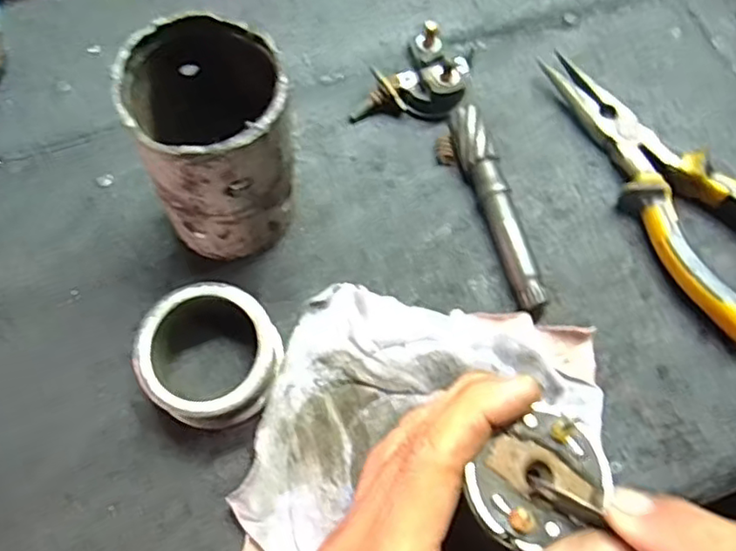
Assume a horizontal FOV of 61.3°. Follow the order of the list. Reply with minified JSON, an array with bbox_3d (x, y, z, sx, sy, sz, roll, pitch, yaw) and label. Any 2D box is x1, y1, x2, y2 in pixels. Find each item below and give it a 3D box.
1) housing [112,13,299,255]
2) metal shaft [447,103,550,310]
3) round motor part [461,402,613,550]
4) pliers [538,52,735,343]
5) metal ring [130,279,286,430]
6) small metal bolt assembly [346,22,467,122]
[{"bbox_3d":[-0.068,-0.059,0.291,0.062,0.110,0.071,-13,70,-8],"label":"housing"},{"bbox_3d":[0.070,-0.038,0.336,0.018,0.021,0.117,-15,70,-8],"label":"metal shaft"},{"bbox_3d":[0.059,0.069,0.208,0.048,0.009,0.038,-33,74,-14],"label":"round motor part"},{"bbox_3d":[0.161,-0.051,0.341,0.061,0.028,0.185,-29,72,-13],"label":"pliers"},{"bbox_3d":[-0.072,0.039,0.292,0.063,0.037,0.060,1,68,-2],"label":"metal ring"},{"bbox_3d":[0.025,-0.118,0.360,0.071,0.034,0.045,-3,69,-4],"label":"small metal bolt assembly"}]

